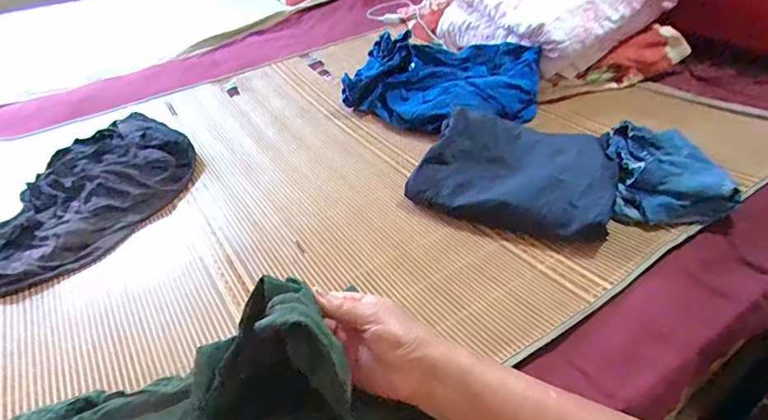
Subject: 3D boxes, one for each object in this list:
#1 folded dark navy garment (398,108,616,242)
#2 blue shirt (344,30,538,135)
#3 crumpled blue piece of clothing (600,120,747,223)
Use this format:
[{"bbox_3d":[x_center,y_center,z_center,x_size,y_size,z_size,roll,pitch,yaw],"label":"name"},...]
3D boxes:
[{"bbox_3d":[0.205,-0.073,0.738,0.297,0.070,0.248,9,47,23],"label":"folded dark navy garment"},{"bbox_3d":[0.116,-0.276,0.965,0.386,0.097,0.256,12,42,19],"label":"blue shirt"},{"bbox_3d":[0.414,-0.058,0.700,0.147,0.063,0.215,4,40,9],"label":"crumpled blue piece of clothing"}]

